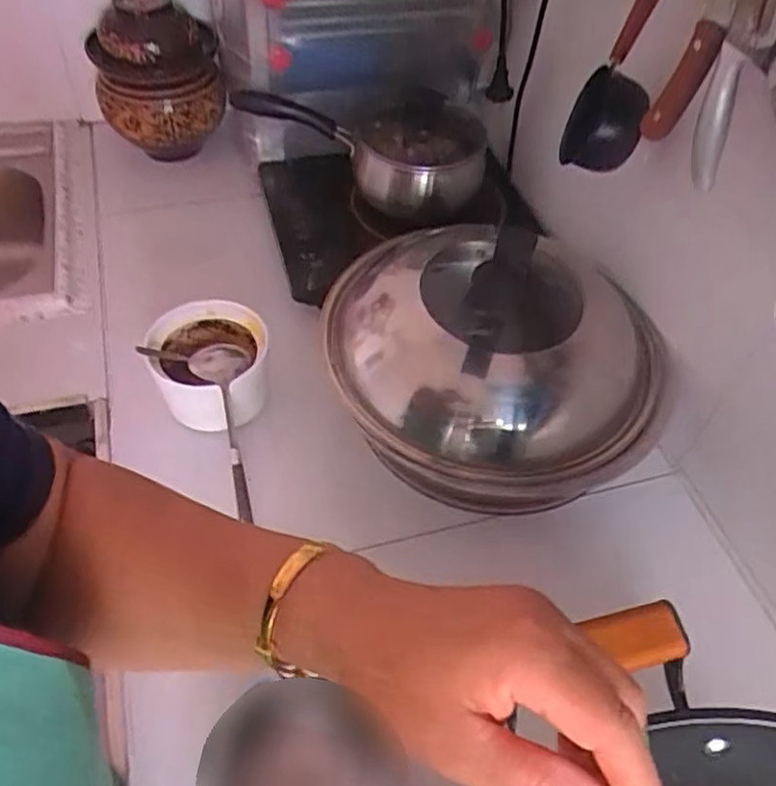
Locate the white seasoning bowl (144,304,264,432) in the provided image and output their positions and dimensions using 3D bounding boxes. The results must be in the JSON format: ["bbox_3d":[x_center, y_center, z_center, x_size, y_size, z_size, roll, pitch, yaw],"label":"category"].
[{"bbox_3d":[-0.200,-0.029,0.764,0.124,0.073,0.133,2,50,-2],"label":"white seasoning bowl"}]

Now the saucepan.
[{"bbox_3d":[-0.039,-0.339,0.972,0.352,0.118,0.166,12,51,7],"label":"saucepan"}]

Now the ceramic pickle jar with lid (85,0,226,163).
[{"bbox_3d":[-0.350,-0.477,1.075,0.184,0.219,0.185,2,50,-2],"label":"ceramic pickle jar with lid"}]

